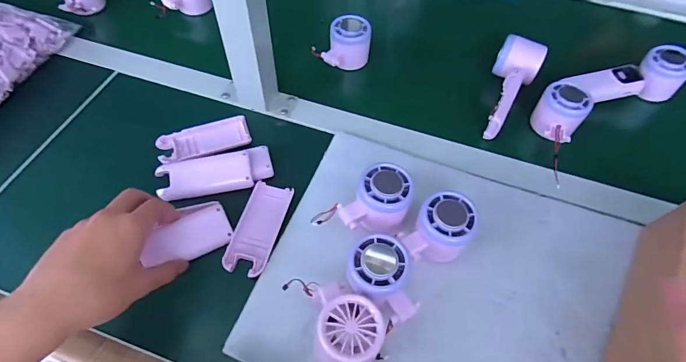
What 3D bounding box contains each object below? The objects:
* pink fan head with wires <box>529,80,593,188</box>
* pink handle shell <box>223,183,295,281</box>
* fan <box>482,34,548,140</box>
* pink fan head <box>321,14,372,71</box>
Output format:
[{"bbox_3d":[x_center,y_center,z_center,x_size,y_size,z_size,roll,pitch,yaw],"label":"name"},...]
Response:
[{"bbox_3d":[0.257,-0.067,0.485,0.057,0.042,0.121,27,61,15],"label":"pink fan head with wires"},{"bbox_3d":[-0.087,0.050,0.420,0.043,0.016,0.102,13,58,7],"label":"pink handle shell"},{"bbox_3d":[0.217,-0.124,0.524,0.055,0.046,0.149,24,60,13],"label":"fan"},{"bbox_3d":[0.009,-0.189,0.556,0.058,0.047,0.066,15,58,8],"label":"pink fan head"}]

